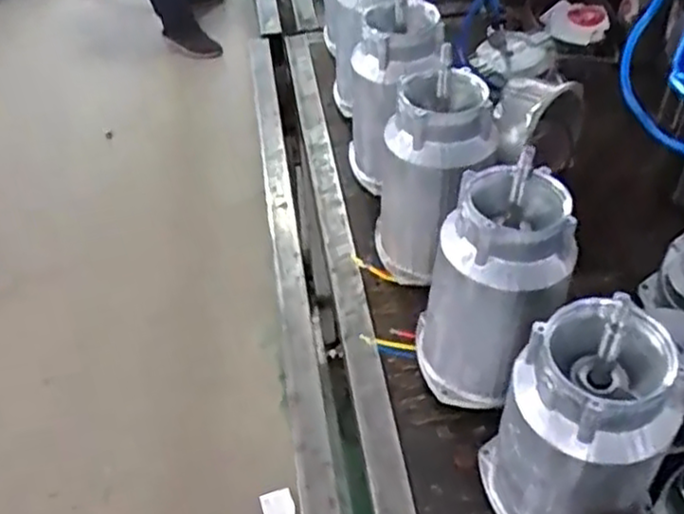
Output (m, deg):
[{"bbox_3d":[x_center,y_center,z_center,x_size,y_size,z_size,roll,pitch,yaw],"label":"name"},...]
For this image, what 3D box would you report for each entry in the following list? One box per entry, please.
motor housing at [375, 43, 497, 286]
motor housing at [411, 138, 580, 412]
[{"bbox_3d":[0.093,-0.082,0.796,0.112,0.230,0.115,-2,46,2],"label":"motor housing"},{"bbox_3d":[0.137,0.036,0.683,0.129,0.224,0.114,7,47,10],"label":"motor housing"}]

